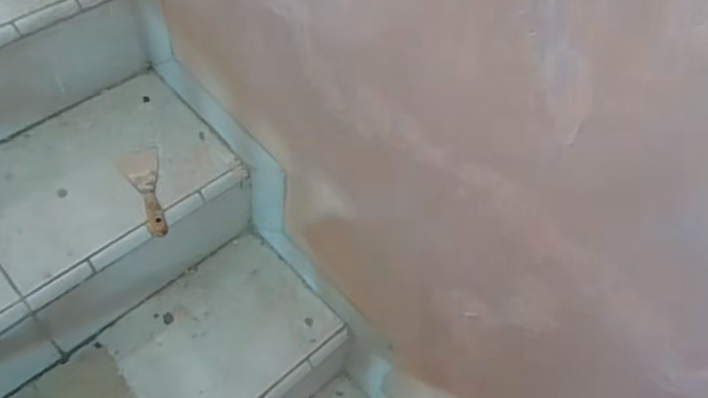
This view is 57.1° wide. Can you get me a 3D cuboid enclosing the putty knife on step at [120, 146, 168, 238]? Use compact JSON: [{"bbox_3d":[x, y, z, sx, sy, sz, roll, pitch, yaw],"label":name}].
[{"bbox_3d":[-0.332,-0.018,1.057,0.065,0.029,0.179,-21,64,-15],"label":"putty knife on step"}]

